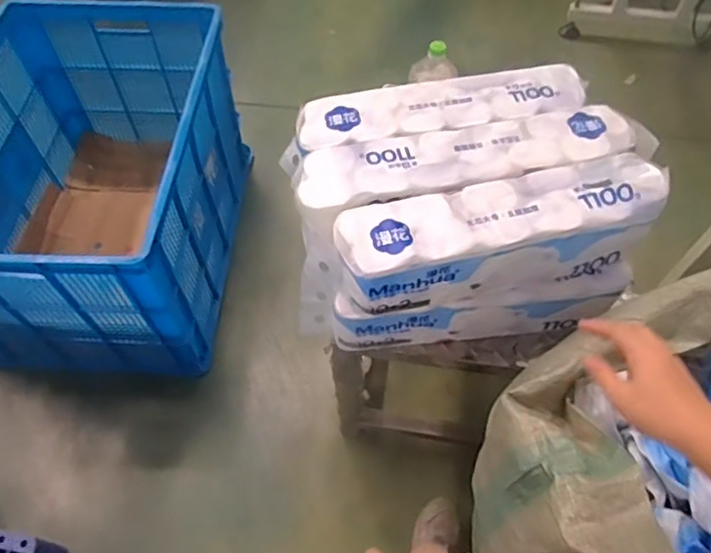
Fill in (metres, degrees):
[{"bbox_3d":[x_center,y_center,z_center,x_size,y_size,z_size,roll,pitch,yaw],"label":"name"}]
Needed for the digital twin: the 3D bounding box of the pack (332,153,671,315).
[{"bbox_3d":[0.196,-0.055,0.805,0.432,0.130,0.110,-11,58,-7],"label":"pack"}]

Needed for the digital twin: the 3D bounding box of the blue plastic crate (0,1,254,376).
[{"bbox_3d":[-0.629,-0.232,1.424,0.558,0.479,0.815,3,57,2],"label":"blue plastic crate"}]

